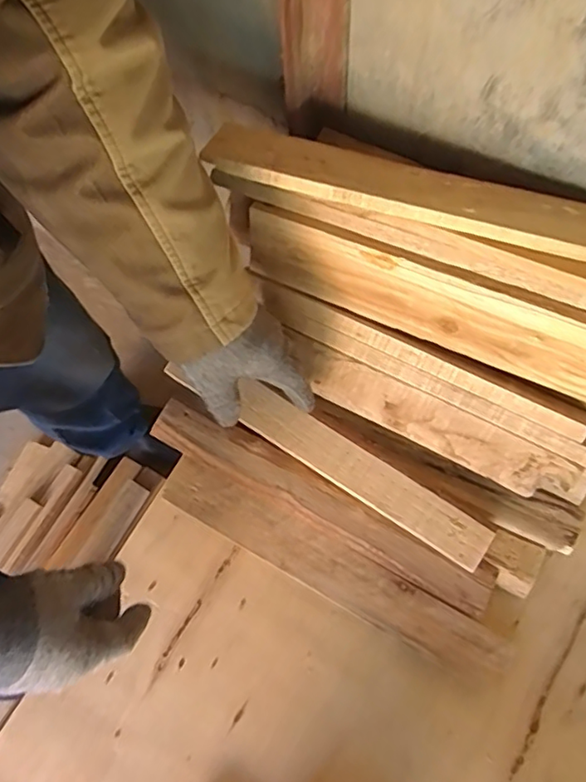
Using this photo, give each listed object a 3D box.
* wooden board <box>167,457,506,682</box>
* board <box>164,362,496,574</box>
[{"bbox_3d":[0.031,0.163,0.544,0.343,0.023,0.054,28,73,12],"label":"wooden board"},{"bbox_3d":[0.031,0.058,0.560,0.338,0.014,0.044,32,74,12],"label":"board"}]

